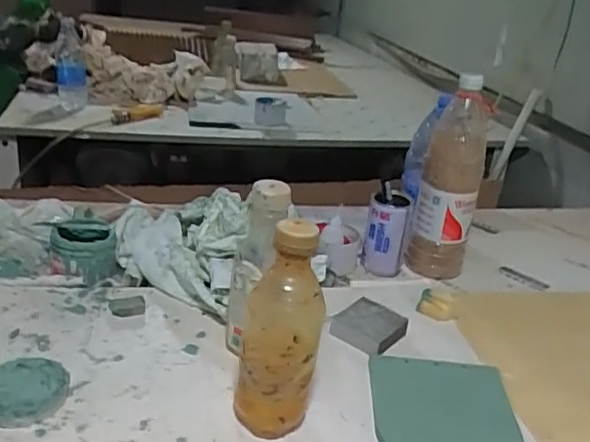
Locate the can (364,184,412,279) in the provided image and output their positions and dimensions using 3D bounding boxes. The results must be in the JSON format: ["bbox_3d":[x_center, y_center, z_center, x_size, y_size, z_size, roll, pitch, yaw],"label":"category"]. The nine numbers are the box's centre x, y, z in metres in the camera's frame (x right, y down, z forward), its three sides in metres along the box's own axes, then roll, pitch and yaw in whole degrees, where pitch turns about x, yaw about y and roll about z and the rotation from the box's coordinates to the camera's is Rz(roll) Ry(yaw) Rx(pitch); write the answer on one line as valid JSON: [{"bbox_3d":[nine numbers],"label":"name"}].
[{"bbox_3d":[0.140,0.015,0.907,0.064,0.132,0.053,12,25,10],"label":"can"}]

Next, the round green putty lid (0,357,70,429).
[{"bbox_3d":[-0.268,0.164,0.583,0.082,0.017,0.091,-14,32,-38],"label":"round green putty lid"}]

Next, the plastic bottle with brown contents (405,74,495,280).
[{"bbox_3d":[0.238,-0.064,0.899,0.089,0.282,0.092,14,26,15],"label":"plastic bottle with brown contents"}]

